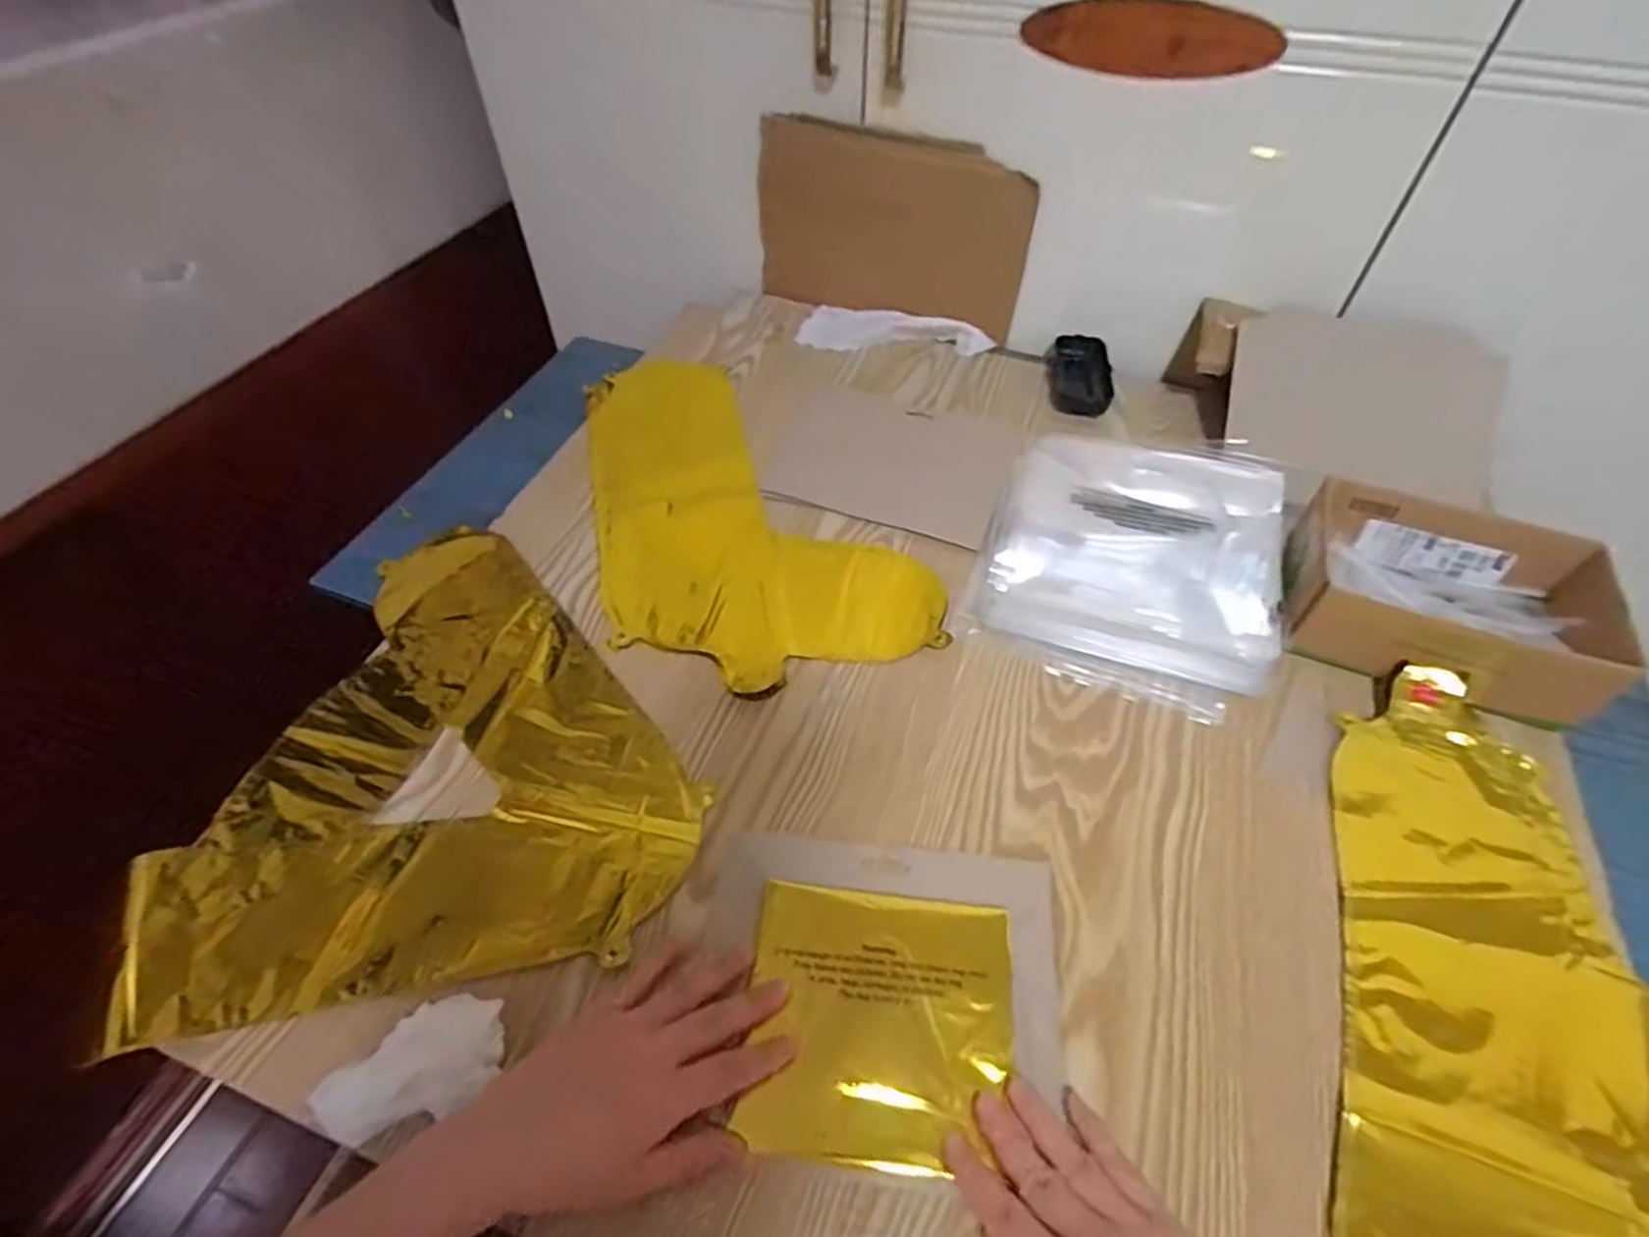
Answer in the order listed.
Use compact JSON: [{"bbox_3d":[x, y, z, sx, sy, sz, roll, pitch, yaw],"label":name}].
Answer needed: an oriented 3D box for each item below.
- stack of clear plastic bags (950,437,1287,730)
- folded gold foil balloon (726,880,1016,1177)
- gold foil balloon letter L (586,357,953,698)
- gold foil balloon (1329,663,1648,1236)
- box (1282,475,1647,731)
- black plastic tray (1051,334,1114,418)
[{"bbox_3d":[0.250,-0.063,0.606,0.219,0.029,0.291,17,53,13],"label":"stack of clear plastic bags"},{"bbox_3d":[0.030,0.209,0.391,0.135,0.013,0.124,5,51,3],"label":"folded gold foil balloon"},{"bbox_3d":[-0.078,-0.110,0.651,0.236,0.009,0.409,-13,52,-12],"label":"gold foil balloon letter L"},{"bbox_3d":[0.369,0.228,0.389,0.193,0.043,0.416,19,53,14],"label":"gold foil balloon"},{"bbox_3d":[0.433,-0.016,0.527,0.182,0.058,0.140,19,53,14],"label":"box"},{"bbox_3d":[0.256,-0.244,0.748,0.054,0.022,0.117,8,51,6],"label":"black plastic tray"}]

